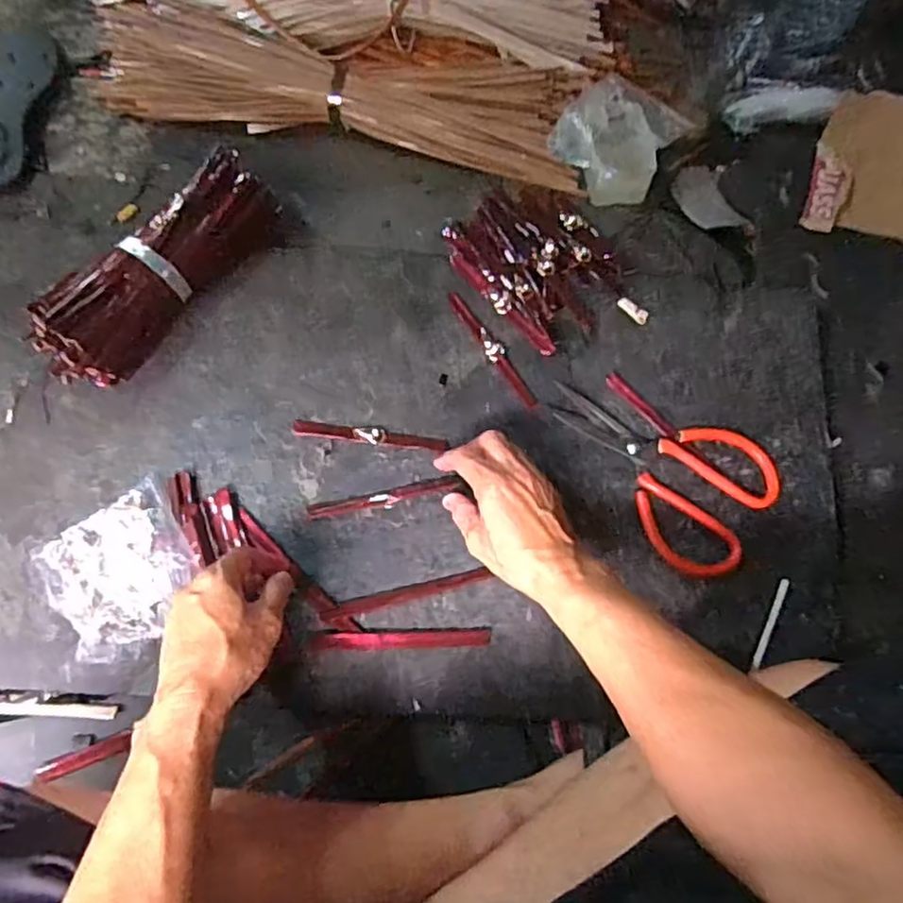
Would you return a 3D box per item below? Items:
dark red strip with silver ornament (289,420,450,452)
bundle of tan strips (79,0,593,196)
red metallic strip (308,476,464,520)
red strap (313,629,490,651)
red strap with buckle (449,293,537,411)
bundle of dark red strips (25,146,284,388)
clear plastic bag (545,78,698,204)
[{"bbox_3d":[-0.074,-0.015,0.609,0.140,0.010,0.016,8,70,-3],"label":"dark red strip with silver ornament"},{"bbox_3d":[-0.127,-0.411,0.728,0.554,0.068,0.143,8,73,1],"label":"bundle of tan strips"},{"bbox_3d":[-0.058,0.041,0.593,0.137,0.007,0.015,-12,71,-8],"label":"red metallic strip"},{"bbox_3d":[-0.042,0.158,0.558,0.148,0.012,0.014,-1,70,-2],"label":"red strap"},{"bbox_3d":[0.040,-0.099,0.643,0.017,0.004,0.139,-32,74,-13],"label":"red strap with buckle"},{"bbox_3d":[-0.273,-0.171,0.635,0.090,0.054,0.265,42,76,11],"label":"bundle of dark red strips"},{"bbox_3d":[0.179,-0.345,0.735,0.127,0.047,0.137,34,72,10],"label":"clear plastic bag"}]

